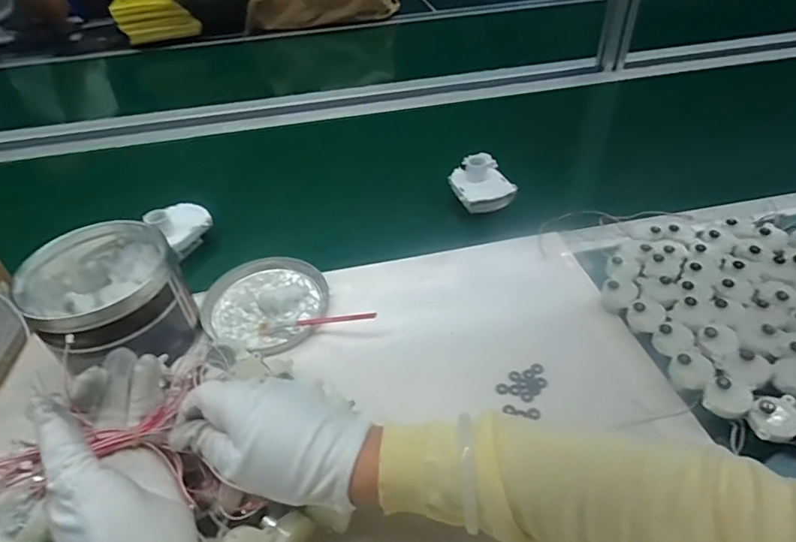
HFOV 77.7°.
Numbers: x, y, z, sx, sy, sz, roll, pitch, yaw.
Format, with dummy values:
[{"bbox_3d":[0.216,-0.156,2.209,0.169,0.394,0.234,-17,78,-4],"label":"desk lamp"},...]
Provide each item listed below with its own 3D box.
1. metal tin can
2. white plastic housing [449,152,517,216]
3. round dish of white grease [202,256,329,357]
[{"bbox_3d":[-0.273,0.027,0.476,0.121,0.102,0.127,-2,42,2],"label":"metal tin can"},{"bbox_3d":[0.106,-0.116,0.640,0.070,0.040,0.088,-15,43,-12],"label":"white plastic housing"},{"bbox_3d":[-0.143,0.031,0.535,0.132,0.015,0.131,-2,42,2],"label":"round dish of white grease"}]

